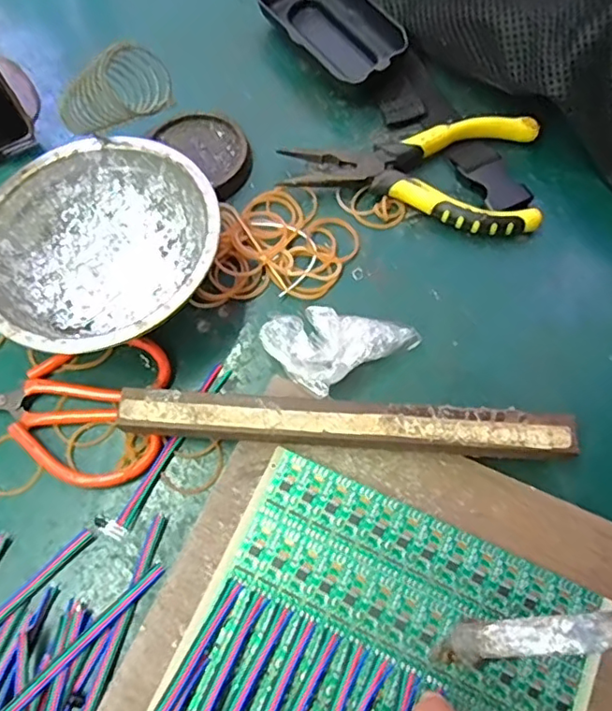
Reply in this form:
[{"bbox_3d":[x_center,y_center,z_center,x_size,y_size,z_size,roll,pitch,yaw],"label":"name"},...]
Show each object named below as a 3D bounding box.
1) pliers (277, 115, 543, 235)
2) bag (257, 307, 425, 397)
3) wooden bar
[{"bbox_3d":[0.066,-0.118,0.347,0.147,0.019,0.076,13,70,7],"label":"pliers"},{"bbox_3d":[0.017,-0.010,0.299,0.067,0.027,0.048,-33,71,-10],"label":"bag"},{"bbox_3d":[0.017,0.035,0.282,0.213,0.020,0.022,4,69,4],"label":"wooden bar"}]

